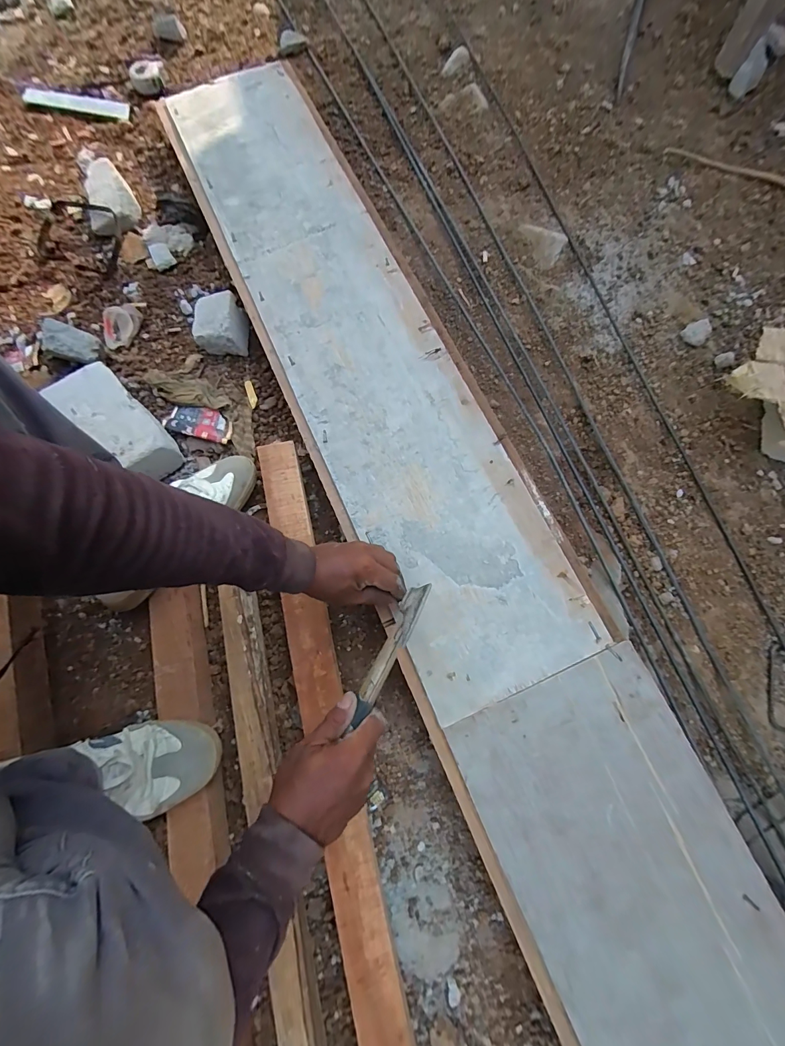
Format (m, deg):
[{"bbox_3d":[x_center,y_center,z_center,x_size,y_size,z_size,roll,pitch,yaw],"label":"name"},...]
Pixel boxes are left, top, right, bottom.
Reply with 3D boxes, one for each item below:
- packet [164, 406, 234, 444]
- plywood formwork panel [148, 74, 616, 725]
[{"bbox_3d":[-0.339,-0.177,0.665,0.119,0.021,0.059,11,79,3],"label":"packet"},{"bbox_3d":[-0.071,-0.313,0.617,0.258,0.018,1.196,-25,77,-4],"label":"plywood formwork panel"}]

